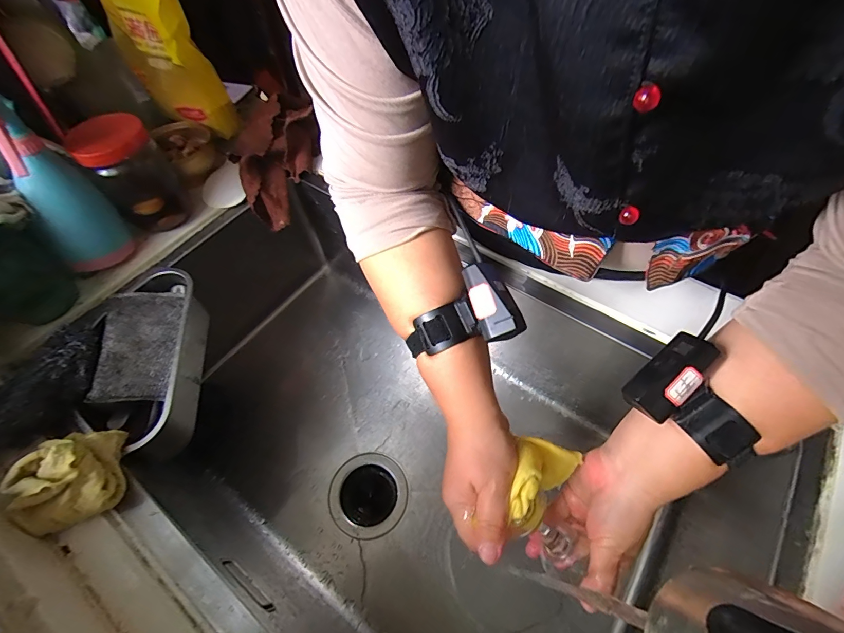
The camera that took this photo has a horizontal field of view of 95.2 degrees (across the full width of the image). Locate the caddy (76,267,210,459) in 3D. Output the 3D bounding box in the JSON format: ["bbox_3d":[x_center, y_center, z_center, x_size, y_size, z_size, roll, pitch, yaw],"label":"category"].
[{"bbox_3d":[-0.319,0.050,0.459,0.100,0.083,0.232,-9,58,-4],"label":"caddy"}]

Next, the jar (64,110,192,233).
[{"bbox_3d":[-0.362,-0.175,0.496,0.081,0.137,0.078,-1,57,1],"label":"jar"}]

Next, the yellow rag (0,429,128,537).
[{"bbox_3d":[-0.314,0.138,0.342,0.072,0.051,0.085,-20,59,-11],"label":"yellow rag"}]

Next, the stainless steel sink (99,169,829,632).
[{"bbox_3d":[-0.042,0.173,0.500,0.721,0.281,0.457,32,63,20],"label":"stainless steel sink"}]

